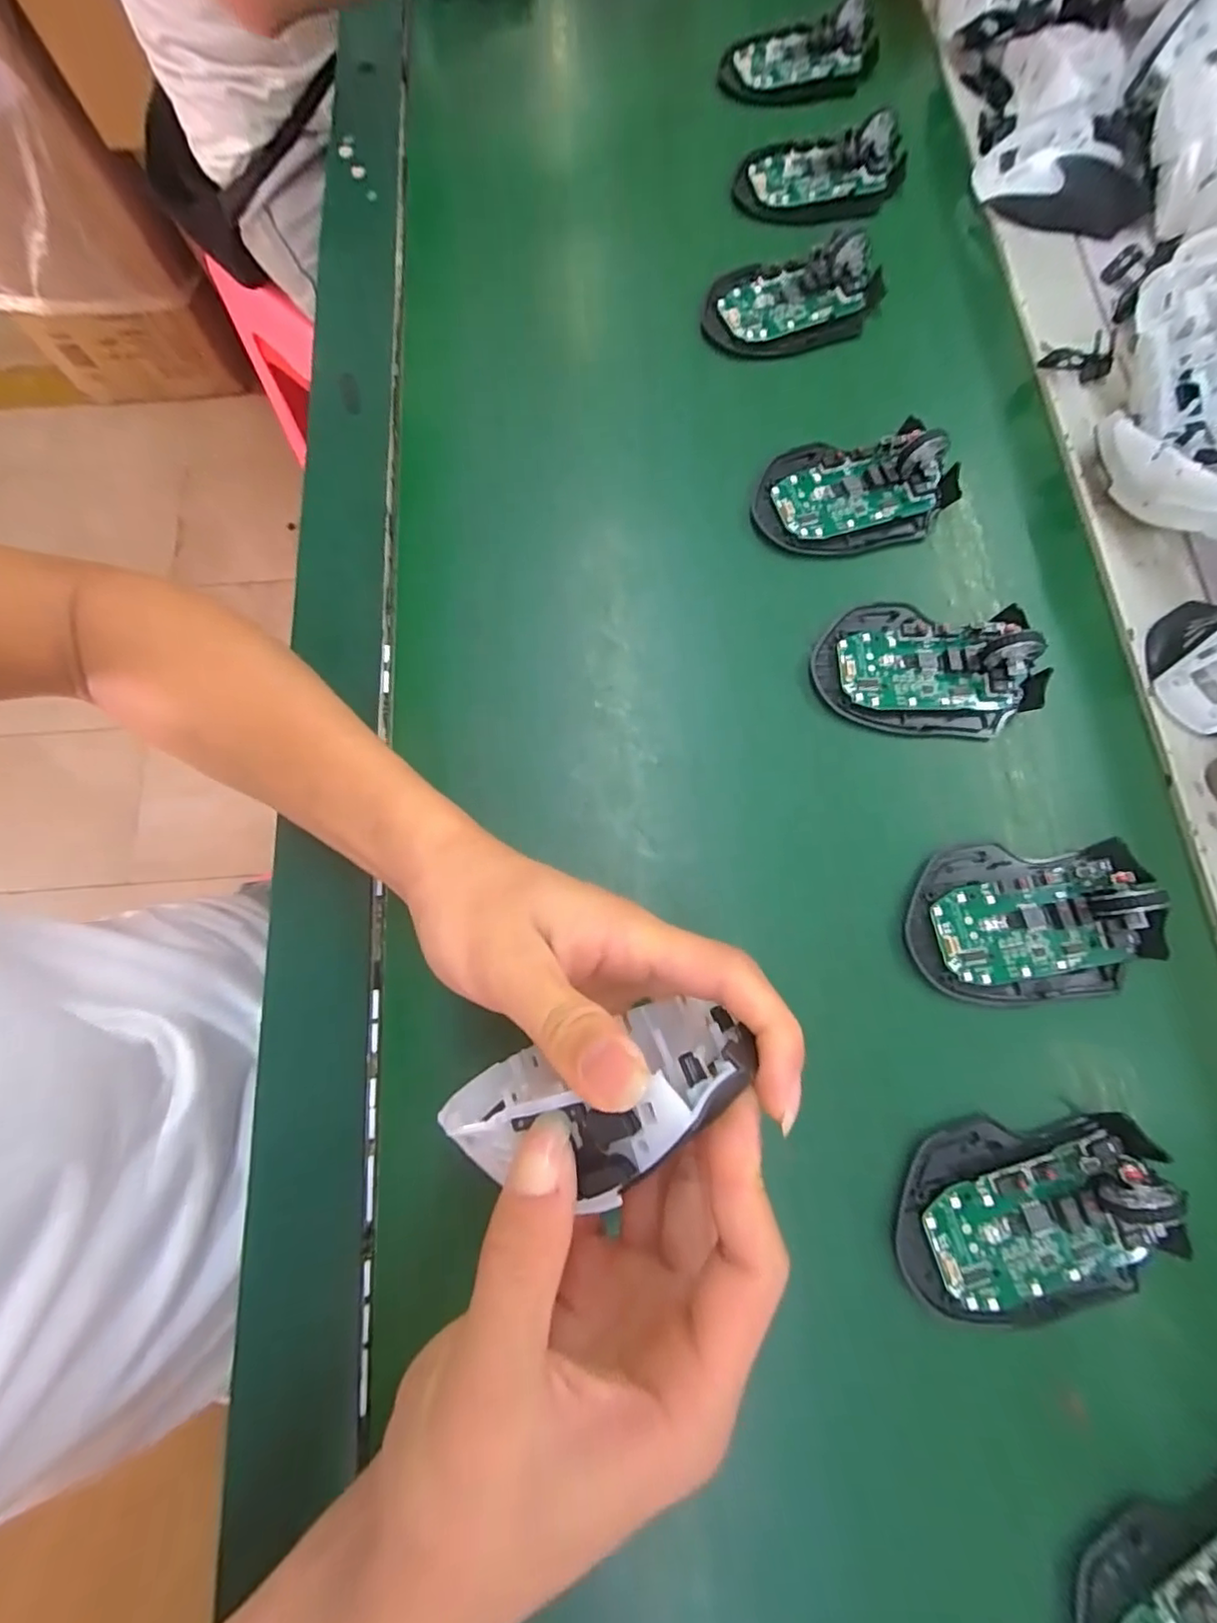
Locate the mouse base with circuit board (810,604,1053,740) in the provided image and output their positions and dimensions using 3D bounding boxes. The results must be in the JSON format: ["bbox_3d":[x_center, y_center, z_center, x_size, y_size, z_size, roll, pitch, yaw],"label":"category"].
[{"bbox_3d":[0.166,-0.077,0.307,0.112,0.028,0.073,1,76,2],"label":"mouse base with circuit board"}]

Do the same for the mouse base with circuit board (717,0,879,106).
[{"bbox_3d":[0.137,-0.552,0.440,0.114,0.033,0.067,-6,76,0],"label":"mouse base with circuit board"}]

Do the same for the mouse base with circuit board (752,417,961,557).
[{"bbox_3d":[0.140,-0.183,0.334,0.111,0.024,0.070,-7,76,0],"label":"mouse base with circuit board"}]

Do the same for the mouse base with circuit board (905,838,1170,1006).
[{"bbox_3d":[0.197,0.050,0.273,0.107,0.027,0.070,-4,76,0],"label":"mouse base with circuit board"}]

